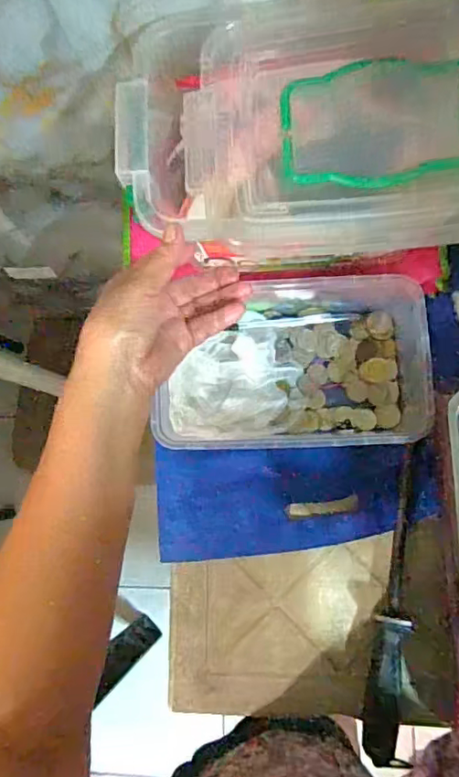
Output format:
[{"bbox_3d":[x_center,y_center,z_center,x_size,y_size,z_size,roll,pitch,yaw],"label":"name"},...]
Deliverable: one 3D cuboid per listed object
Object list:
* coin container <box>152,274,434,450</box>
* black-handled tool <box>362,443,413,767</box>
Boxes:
[{"bbox_3d":[0.060,-0.026,0.560,0.249,0.079,0.168,-3,82,6],"label":"coin container"},{"bbox_3d":[0.160,0.203,0.530,0.036,0.025,0.290,8,83,7],"label":"black-handled tool"}]

